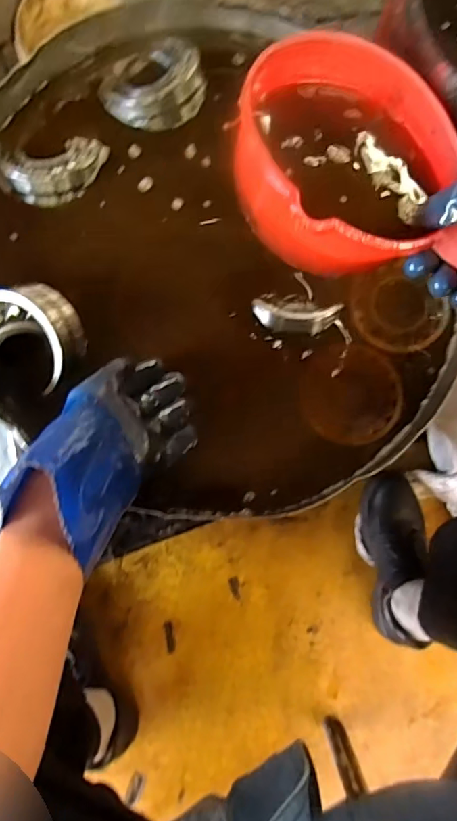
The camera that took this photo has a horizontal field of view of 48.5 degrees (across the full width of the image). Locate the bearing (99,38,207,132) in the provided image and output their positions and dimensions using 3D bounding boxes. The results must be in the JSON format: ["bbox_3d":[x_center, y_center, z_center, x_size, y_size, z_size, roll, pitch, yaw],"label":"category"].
[{"bbox_3d":[-0.090,-0.384,0.591,0.117,0.038,0.104,-20,82,-7],"label":"bearing"}]

